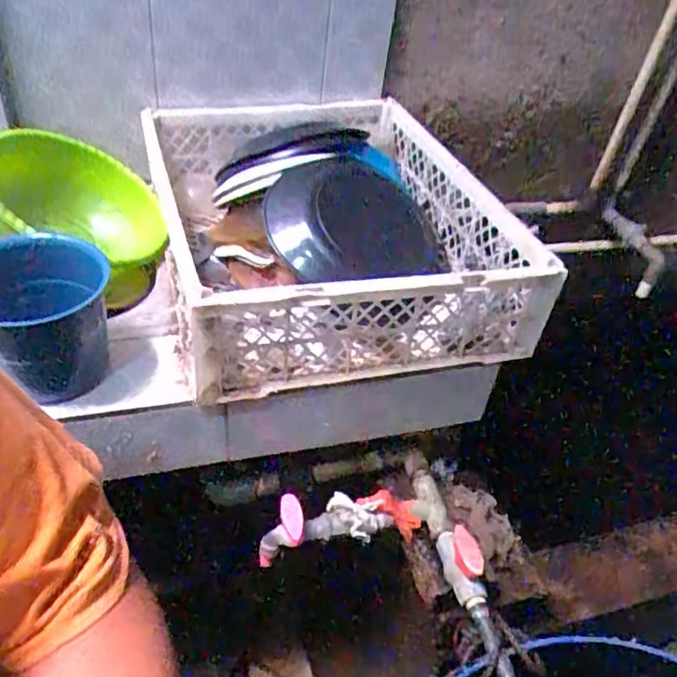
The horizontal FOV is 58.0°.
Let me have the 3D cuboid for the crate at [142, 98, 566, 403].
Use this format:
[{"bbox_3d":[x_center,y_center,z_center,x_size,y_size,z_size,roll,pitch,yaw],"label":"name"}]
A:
[{"bbox_3d":[-0.016,-0.165,0.797,0.399,0.152,0.482,-8,42,-18],"label":"crate"}]

